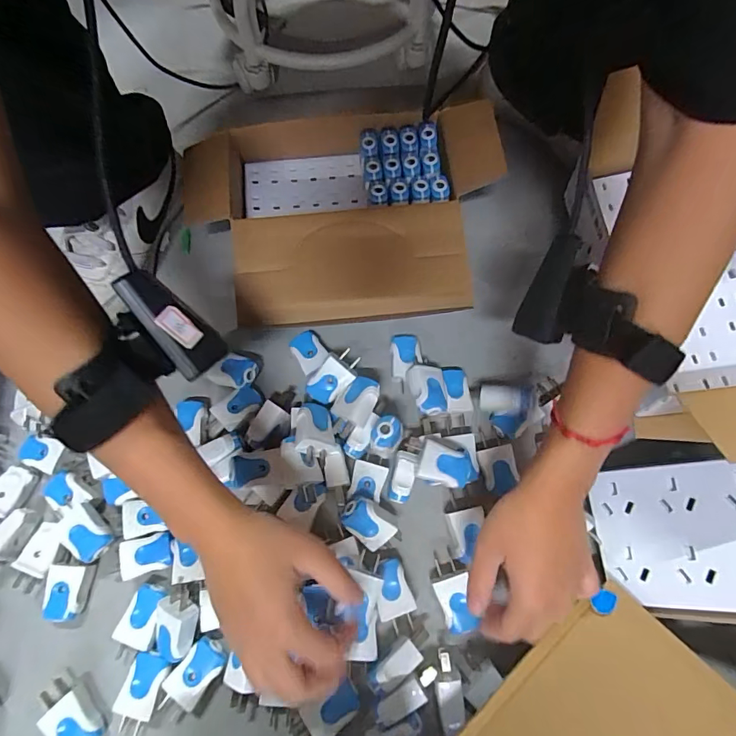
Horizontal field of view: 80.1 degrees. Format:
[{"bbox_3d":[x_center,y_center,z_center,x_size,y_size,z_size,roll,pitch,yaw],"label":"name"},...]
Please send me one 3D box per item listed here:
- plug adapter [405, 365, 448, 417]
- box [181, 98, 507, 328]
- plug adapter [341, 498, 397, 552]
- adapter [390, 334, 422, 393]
[{"bbox_3d":[0.055,0.022,0.410,0.029,0.026,0.048,11,56,-24],"label":"plug adapter"},{"bbox_3d":[-0.033,-0.158,0.450,0.301,0.089,0.253,-4,72,-1],"label":"box"},{"bbox_3d":[0.001,0.130,0.369,0.043,0.021,0.033,43,96,-12],"label":"plug adapter"},{"bbox_3d":[0.037,-0.008,0.435,0.029,0.023,0.055,-2,72,0],"label":"adapter"}]

